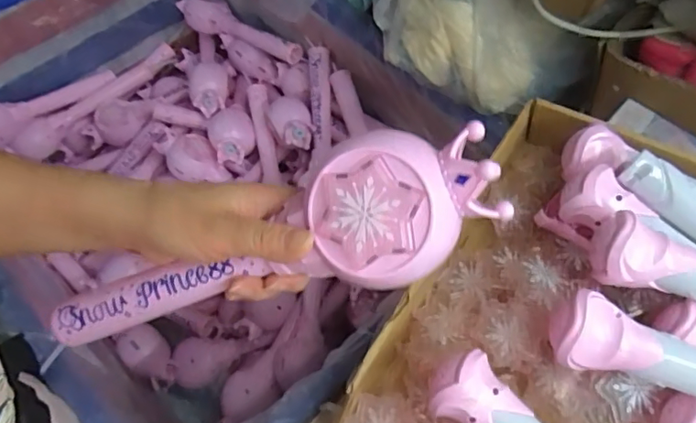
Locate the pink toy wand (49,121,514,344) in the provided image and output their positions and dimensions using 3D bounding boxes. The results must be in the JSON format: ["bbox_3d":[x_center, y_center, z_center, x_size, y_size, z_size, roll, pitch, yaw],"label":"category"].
[{"bbox_3d":[-0.059,0.029,0.330,0.298,0.049,0.075,-20,61,21],"label":"pink toy wand"}]

